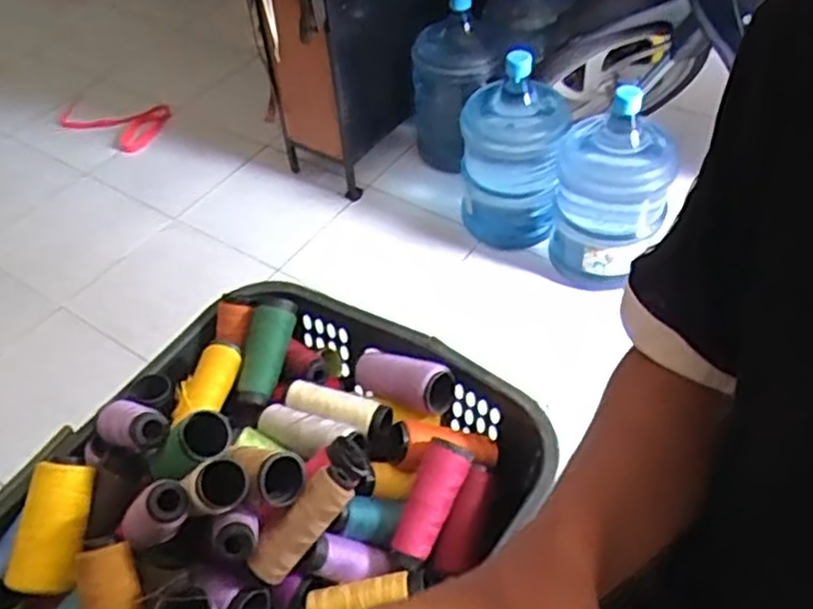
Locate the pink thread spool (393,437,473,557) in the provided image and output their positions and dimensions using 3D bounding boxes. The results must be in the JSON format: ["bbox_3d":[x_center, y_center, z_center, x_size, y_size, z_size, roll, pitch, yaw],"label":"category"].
[{"bbox_3d":[0.021,0.181,0.697,0.046,0.040,0.112,22,82,23],"label":"pink thread spool"}]

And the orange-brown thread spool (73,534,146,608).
[{"bbox_3d":[-0.231,0.242,0.594,0.043,0.038,0.114,-20,79,-13],"label":"orange-brown thread spool"}]

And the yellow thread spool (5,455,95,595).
[{"bbox_3d":[-0.301,0.189,0.640,0.042,0.041,0.111,5,73,9],"label":"yellow thread spool"}]

